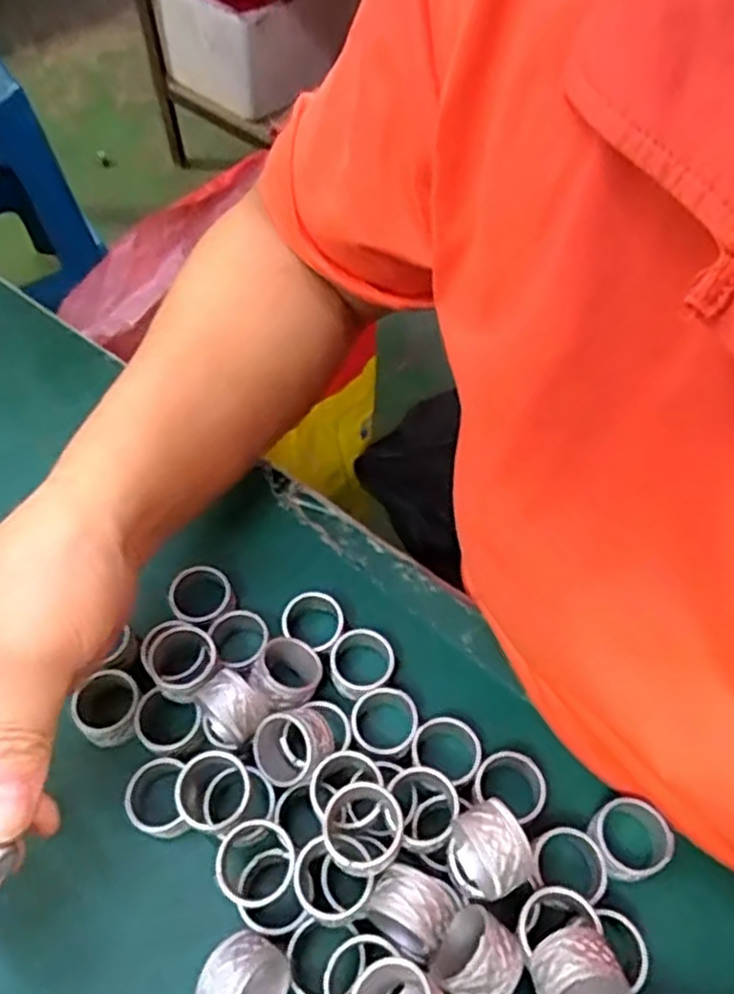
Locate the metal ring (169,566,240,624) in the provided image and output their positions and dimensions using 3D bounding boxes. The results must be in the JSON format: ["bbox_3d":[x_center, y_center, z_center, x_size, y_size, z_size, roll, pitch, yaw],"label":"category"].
[{"bbox_3d":[-0.075,0.046,0.335,0.027,0.013,0.027,0,55,0],"label":"metal ring"}]

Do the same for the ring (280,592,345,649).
[{"bbox_3d":[-0.023,0.057,0.327,0.027,0.018,0.024,18,57,12],"label":"ring"}]

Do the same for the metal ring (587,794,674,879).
[{"bbox_3d":[0.099,0.130,0.279,0.027,0.015,0.030,36,62,22],"label":"metal ring"}]

